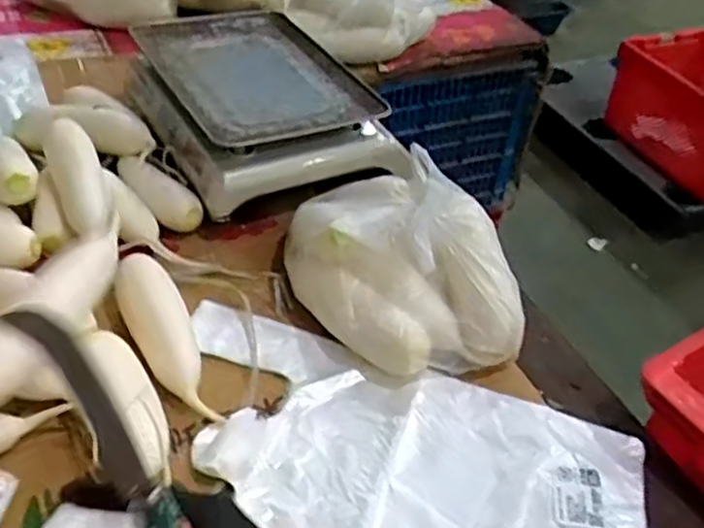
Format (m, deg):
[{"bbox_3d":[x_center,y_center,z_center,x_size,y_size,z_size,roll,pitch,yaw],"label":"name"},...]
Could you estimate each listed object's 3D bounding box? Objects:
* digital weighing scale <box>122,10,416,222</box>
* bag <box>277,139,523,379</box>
[{"bbox_3d":[-0.131,-0.218,0.911,0.253,0.093,0.368,-21,49,-27],"label":"digital weighing scale"},{"bbox_3d":[0.061,0.004,0.712,0.186,0.115,0.244,-28,52,-32],"label":"bag"}]

